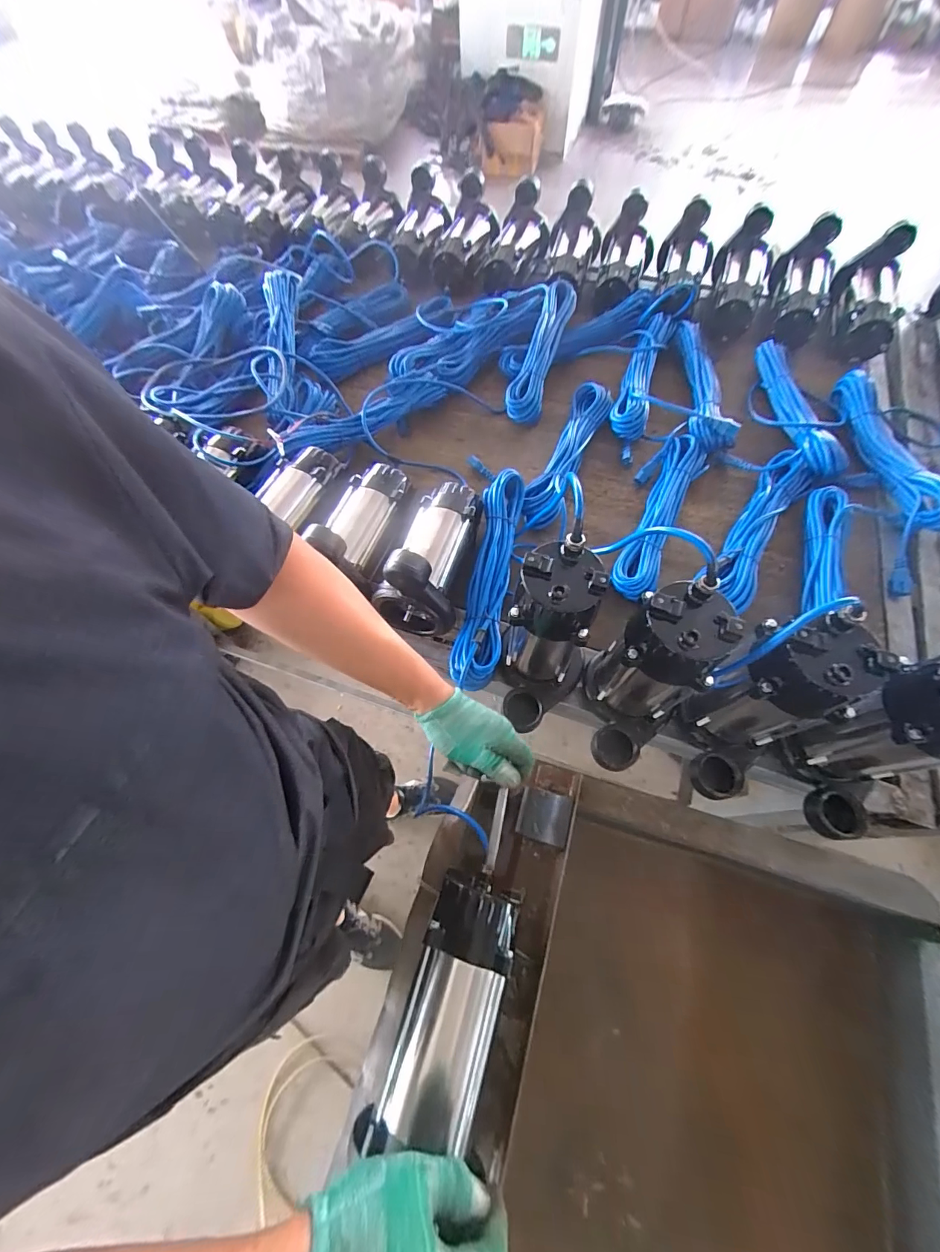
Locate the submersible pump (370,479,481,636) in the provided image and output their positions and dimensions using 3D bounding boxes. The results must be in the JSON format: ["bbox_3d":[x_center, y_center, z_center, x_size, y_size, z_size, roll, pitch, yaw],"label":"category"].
[{"bbox_3d":[-0.059,-0.123,0.639,0.104,0.153,0.236,11,65,7],"label":"submersible pump"}]

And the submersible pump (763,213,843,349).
[{"bbox_3d":[0.698,-0.698,0.905,0.111,0.102,0.279,17,78,10],"label":"submersible pump"}]

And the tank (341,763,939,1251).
[{"bbox_3d":[0.172,0.602,0.485,0.586,0.233,0.742,14,65,8],"label":"tank"}]

